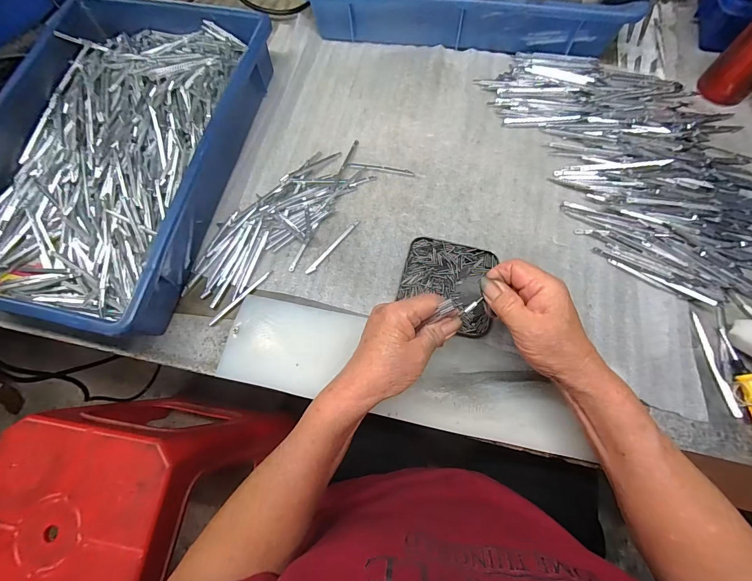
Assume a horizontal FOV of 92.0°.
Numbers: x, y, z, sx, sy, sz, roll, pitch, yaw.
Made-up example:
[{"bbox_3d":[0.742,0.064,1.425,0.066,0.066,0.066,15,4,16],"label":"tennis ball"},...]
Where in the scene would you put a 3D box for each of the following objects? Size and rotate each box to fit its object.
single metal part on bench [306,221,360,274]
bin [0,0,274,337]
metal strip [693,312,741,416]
[{"bbox_3d":[-0.052,-0.053,0.436,0.007,0.004,0.090,38,76,13],"label":"single metal part on bench"},{"bbox_3d":[-0.319,-0.170,0.436,0.283,0.062,0.419,12,72,6],"label":"bin"},{"bbox_3d":[0.344,0.074,0.370,0.009,0.004,0.104,-13,67,18],"label":"metal strip"}]

